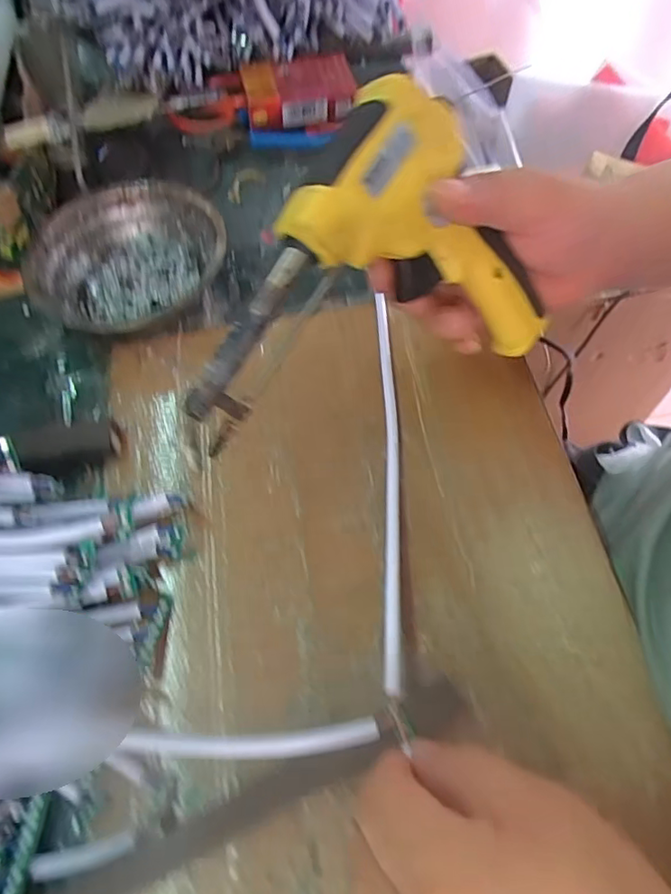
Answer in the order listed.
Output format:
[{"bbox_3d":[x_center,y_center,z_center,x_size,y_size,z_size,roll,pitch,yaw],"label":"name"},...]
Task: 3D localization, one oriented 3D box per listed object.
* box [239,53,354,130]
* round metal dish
[{"bbox_3d":[-0.028,-0.295,0.458,0.093,0.026,0.069,-12,61,-3],"label":"box"},{"bbox_3d":[-0.139,-0.124,0.375,0.125,0.037,0.120,-2,61,3],"label":"round metal dish"}]

